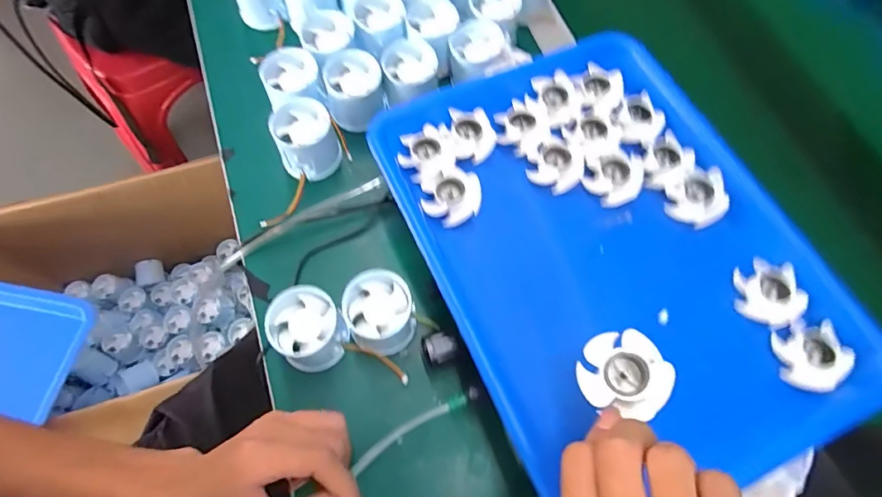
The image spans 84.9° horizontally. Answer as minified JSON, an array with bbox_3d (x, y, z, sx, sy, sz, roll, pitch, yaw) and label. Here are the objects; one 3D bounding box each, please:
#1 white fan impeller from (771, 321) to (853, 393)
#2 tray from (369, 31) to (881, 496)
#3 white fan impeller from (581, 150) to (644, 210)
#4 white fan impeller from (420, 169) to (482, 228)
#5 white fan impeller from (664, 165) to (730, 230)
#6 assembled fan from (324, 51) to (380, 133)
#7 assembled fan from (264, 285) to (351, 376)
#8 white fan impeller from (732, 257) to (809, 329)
[{"bbox_3d":[0.249,0.073,0.320,0.044,0.016,0.040,-8,67,-5],"label":"white fan impeller"},{"bbox_3d":[0.125,-0.003,0.361,0.252,0.044,0.326,-24,70,-10],"label":"tray"},{"bbox_3d":[0.136,-0.055,0.373,0.047,0.014,0.041,-16,68,-8],"label":"white fan impeller"},{"bbox_3d":[0.008,-0.039,0.364,0.043,0.016,0.043,1,66,-2],"label":"white fan impeller"},{"bbox_3d":[0.194,-0.037,0.367,0.039,0.019,0.039,-12,68,-5],"label":"white fan impeller"},{"bbox_3d":[-0.082,-0.148,0.456,0.054,0.043,0.056,-5,68,-2],"label":"assembled fan"},{"bbox_3d":[-0.102,0.064,0.374,0.053,0.054,0.053,0,68,0],"label":"assembled fan"},{"bbox_3d":[0.231,0.032,0.338,0.042,0.015,0.043,14,67,4],"label":"white fan impeller"}]

